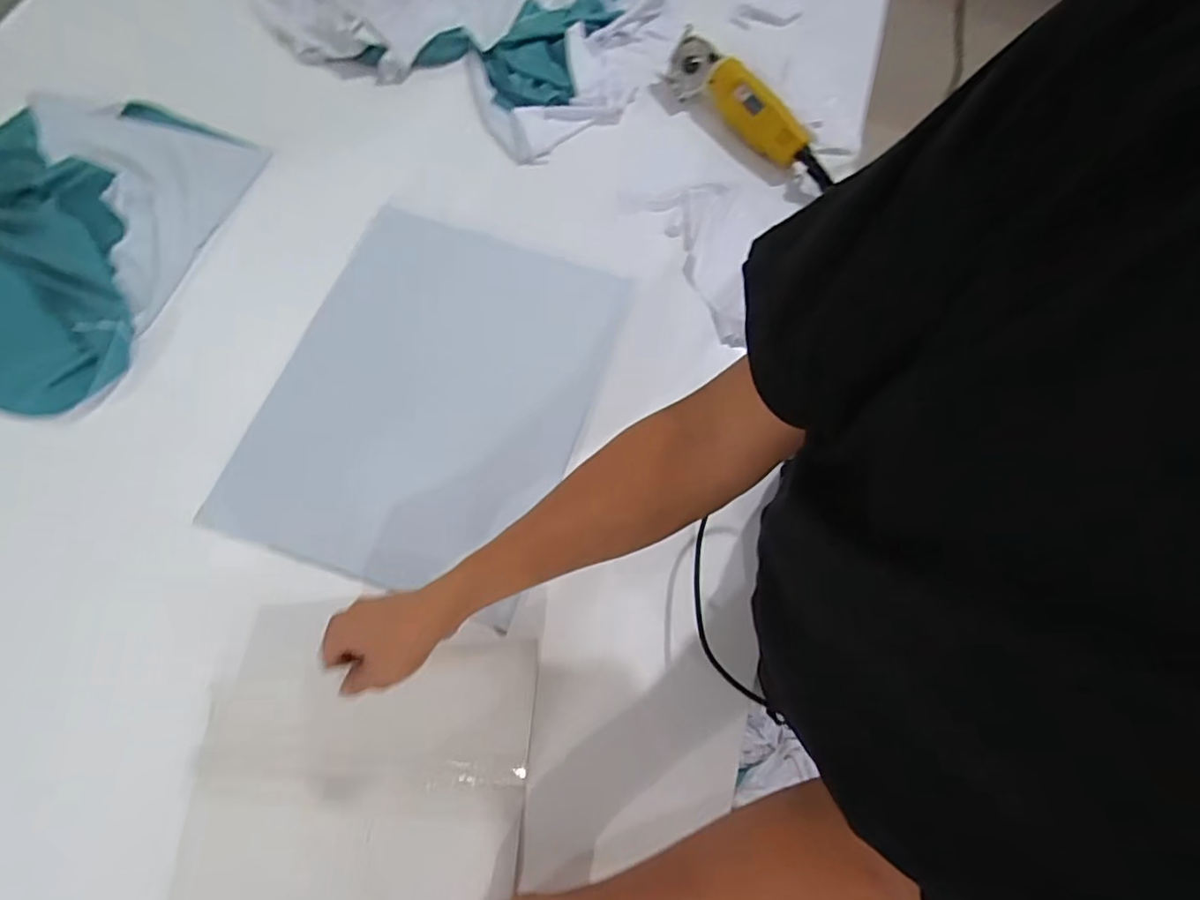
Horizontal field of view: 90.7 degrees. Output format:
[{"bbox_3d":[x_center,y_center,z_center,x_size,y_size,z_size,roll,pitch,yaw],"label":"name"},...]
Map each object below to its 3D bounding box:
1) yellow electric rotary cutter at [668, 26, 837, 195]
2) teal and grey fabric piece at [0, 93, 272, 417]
[{"bbox_3d":[0.209,-0.478,0.833,0.078,0.058,0.310,-39,77,-15],"label":"yellow electric rotary cutter"},{"bbox_3d":[-0.652,-0.265,0.715,0.344,0.023,0.424,20,71,4],"label":"teal and grey fabric piece"}]

